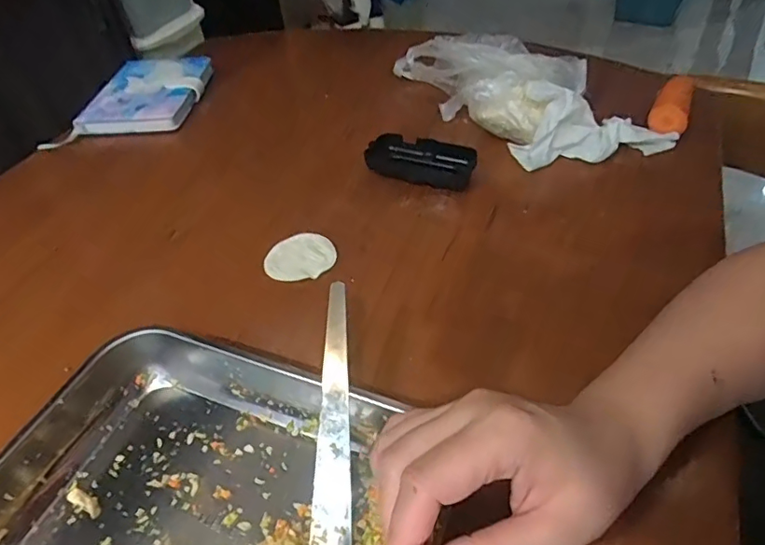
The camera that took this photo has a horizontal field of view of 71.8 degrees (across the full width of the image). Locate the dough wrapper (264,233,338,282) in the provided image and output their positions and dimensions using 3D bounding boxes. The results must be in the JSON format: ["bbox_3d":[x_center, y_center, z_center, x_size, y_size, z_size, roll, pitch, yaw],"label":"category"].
[{"bbox_3d":[-0.073,-0.015,0.464,0.061,0.004,0.056,-3,45,3],"label":"dough wrapper"}]

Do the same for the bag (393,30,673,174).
[{"bbox_3d":[0.160,-0.178,0.570,0.283,0.080,0.138,31,54,14],"label":"bag"}]

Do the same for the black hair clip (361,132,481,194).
[{"bbox_3d":[0.039,-0.113,0.542,0.106,0.028,0.048,15,49,21],"label":"black hair clip"}]

